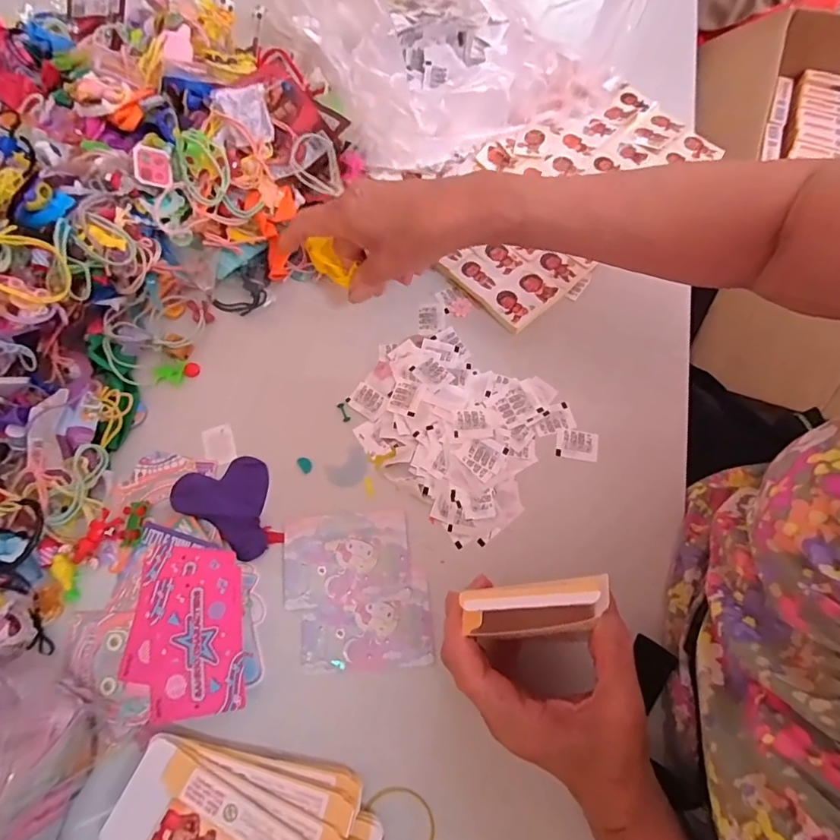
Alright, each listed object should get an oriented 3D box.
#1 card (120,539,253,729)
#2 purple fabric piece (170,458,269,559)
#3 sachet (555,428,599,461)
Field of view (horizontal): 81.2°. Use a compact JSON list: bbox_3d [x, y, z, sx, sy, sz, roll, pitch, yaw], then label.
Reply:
[{"bbox_3d":[-0.156,0.136,0.325,0.077,0.011,0.106,-8,69,-2],"label":"card"},{"bbox_3d":[-0.137,0.057,0.362,0.081,0.007,0.059,32,72,12],"label":"purple fabric piece"},{"bbox_3d":[0.123,0.019,0.382,0.031,0.004,0.022,10,69,4],"label":"sachet"}]

